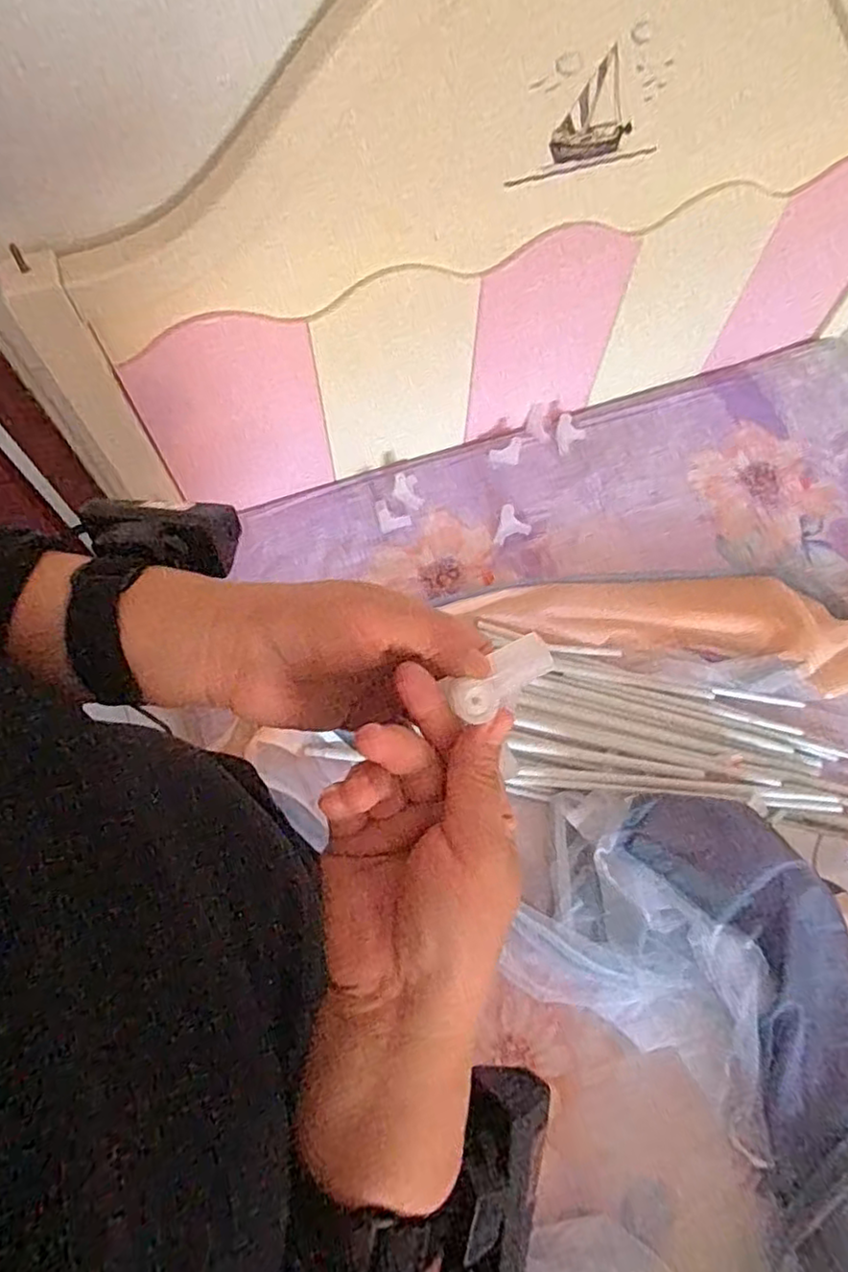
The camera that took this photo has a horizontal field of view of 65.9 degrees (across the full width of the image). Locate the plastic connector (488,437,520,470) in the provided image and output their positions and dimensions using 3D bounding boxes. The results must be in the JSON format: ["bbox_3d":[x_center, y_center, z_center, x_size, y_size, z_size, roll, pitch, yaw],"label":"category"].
[{"bbox_3d":[0.145,-0.318,1.143,0.064,0.013,0.051,-17,67,-7],"label":"plastic connector"}]

